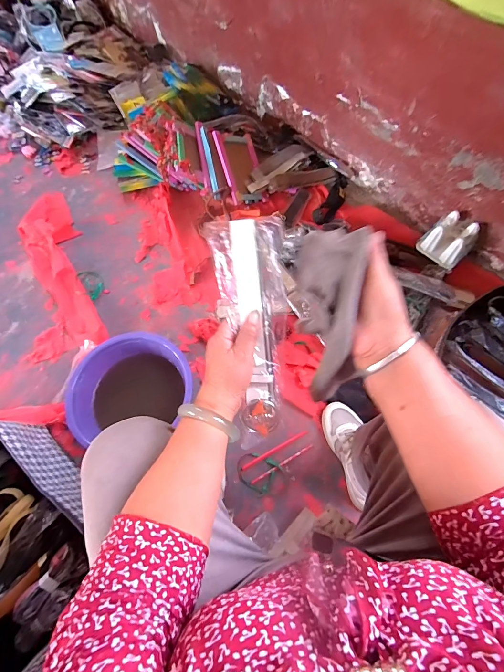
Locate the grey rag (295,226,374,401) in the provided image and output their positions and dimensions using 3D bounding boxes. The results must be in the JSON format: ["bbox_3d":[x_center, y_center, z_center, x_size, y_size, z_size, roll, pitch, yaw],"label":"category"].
[{"bbox_3d":[0.088,-0.033,0.371,0.068,0.087,0.201,0,83,3],"label":"grey rag"}]

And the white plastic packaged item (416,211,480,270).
[{"bbox_3d":[0.562,-0.278,0.921,0.104,0.079,0.121,-41,71,-14],"label":"white plastic packaged item"}]

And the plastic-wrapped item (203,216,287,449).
[{"bbox_3d":[0.005,-0.005,0.388,0.080,0.021,0.256,-7,99,0],"label":"plastic-wrapped item"}]

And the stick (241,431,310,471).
[{"bbox_3d":[0.056,0.279,0.792,0.181,0.013,0.012,-27,67,-8],"label":"stick"}]

